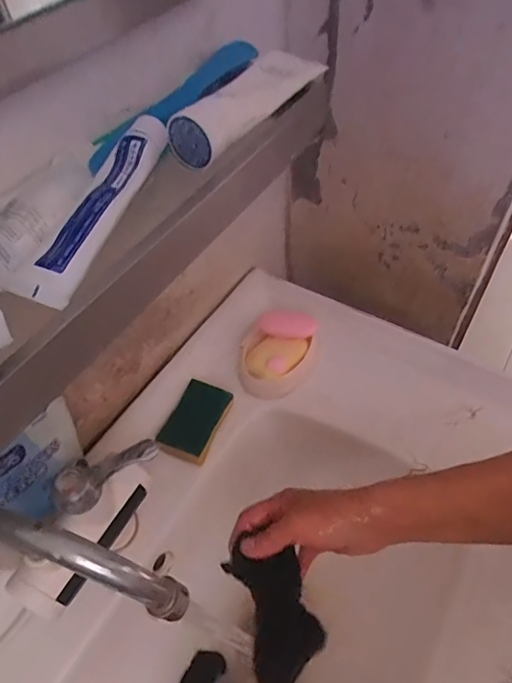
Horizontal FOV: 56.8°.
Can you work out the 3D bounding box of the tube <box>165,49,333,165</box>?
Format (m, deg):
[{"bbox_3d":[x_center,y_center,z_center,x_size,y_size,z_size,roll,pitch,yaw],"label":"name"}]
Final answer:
[{"bbox_3d":[-0.007,-0.198,0.380,0.050,0.031,0.162,25,59,21],"label":"tube"}]

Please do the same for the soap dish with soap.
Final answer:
[{"bbox_3d":[0.030,0.013,0.650,0.102,0.048,0.133,8,54,10],"label":"soap dish with soap"}]

